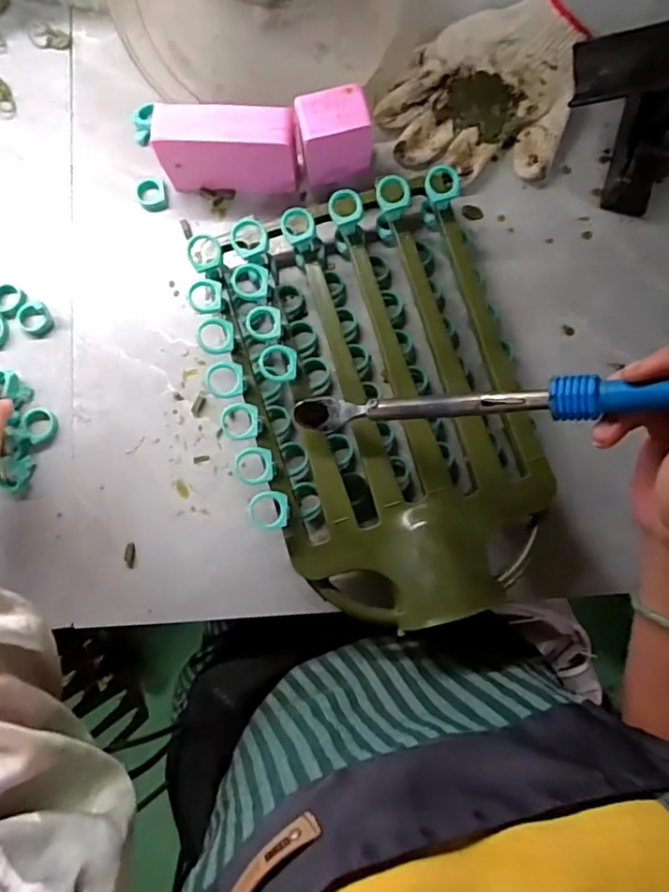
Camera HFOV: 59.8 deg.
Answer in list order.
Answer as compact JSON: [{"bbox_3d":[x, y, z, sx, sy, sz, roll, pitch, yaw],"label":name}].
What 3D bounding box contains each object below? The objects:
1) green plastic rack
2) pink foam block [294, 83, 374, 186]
[{"bbox_3d":[0.035,-0.040,0.442,0.233,0.069,0.330,-18,83,-2],"label":"green plastic rack"},{"bbox_3d":[0.000,-0.248,0.471,0.055,0.063,0.043,-10,82,0],"label":"pink foam block"}]

